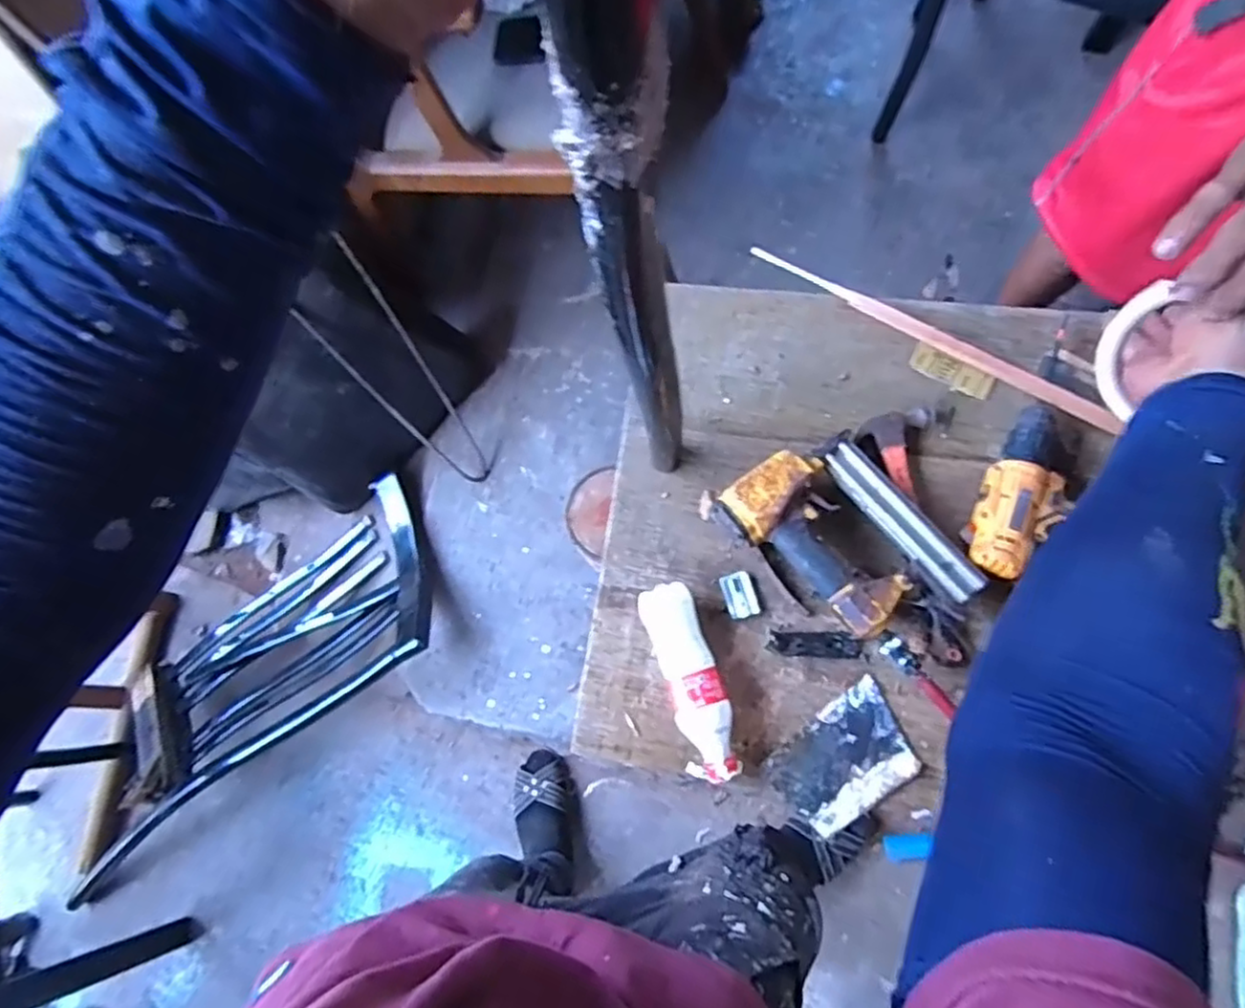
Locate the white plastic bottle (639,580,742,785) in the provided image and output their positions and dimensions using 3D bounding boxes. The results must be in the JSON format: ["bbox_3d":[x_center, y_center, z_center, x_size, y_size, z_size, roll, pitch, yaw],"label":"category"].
[{"bbox_3d":[0.069,0.176,0.692,0.057,0.047,0.194,-17,75,-5],"label":"white plastic bottle"}]

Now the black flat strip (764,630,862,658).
[{"bbox_3d":[0.198,0.145,0.709,0.092,0.013,0.025,2,74,0],"label":"black flat strip"}]

